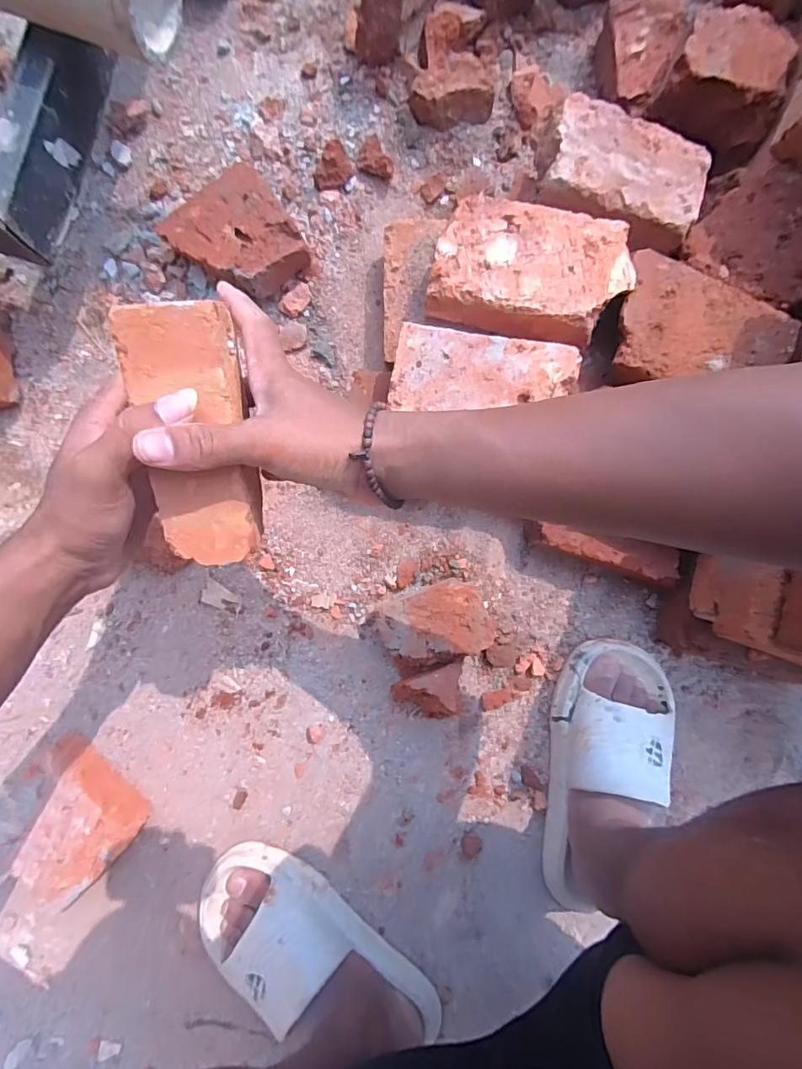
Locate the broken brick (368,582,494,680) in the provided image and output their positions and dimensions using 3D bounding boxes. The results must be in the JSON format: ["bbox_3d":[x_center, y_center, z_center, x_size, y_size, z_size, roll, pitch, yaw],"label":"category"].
[{"bbox_3d":[0.034,0.091,0.506,0.109,0.052,0.077,-25,89,-3],"label":"broken brick"}]

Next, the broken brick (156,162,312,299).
[{"bbox_3d":[-0.165,-0.294,0.502,0.112,0.060,0.109,-36,90,-3],"label":"broken brick"}]

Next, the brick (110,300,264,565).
[{"bbox_3d":[-0.112,-0.054,0.283,0.059,0.060,0.136,-1,108,-1],"label":"brick"}]

